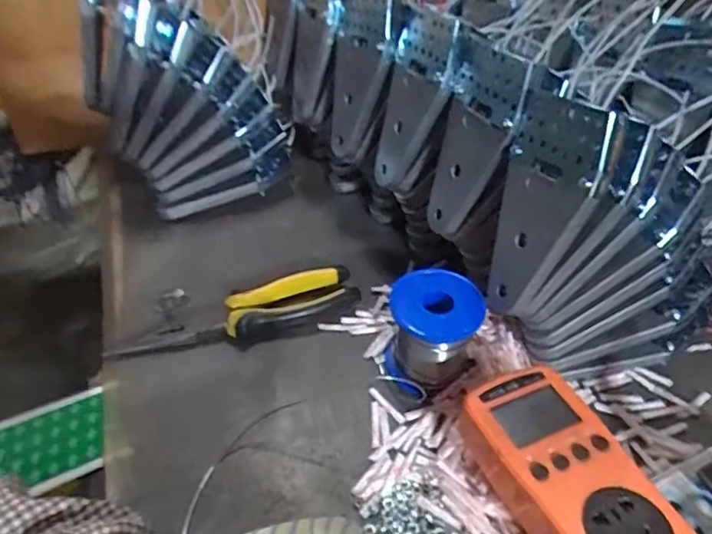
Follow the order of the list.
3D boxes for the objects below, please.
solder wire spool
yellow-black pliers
[{"bbox_3d":[0.052,0.045,0.376,0.063,0.059,0.069,1,41,-1],"label":"solder wire spool"},{"bbox_3d":[-0.089,0.039,0.420,0.181,0.022,0.039,-13,43,-16],"label":"yellow-black pliers"}]

